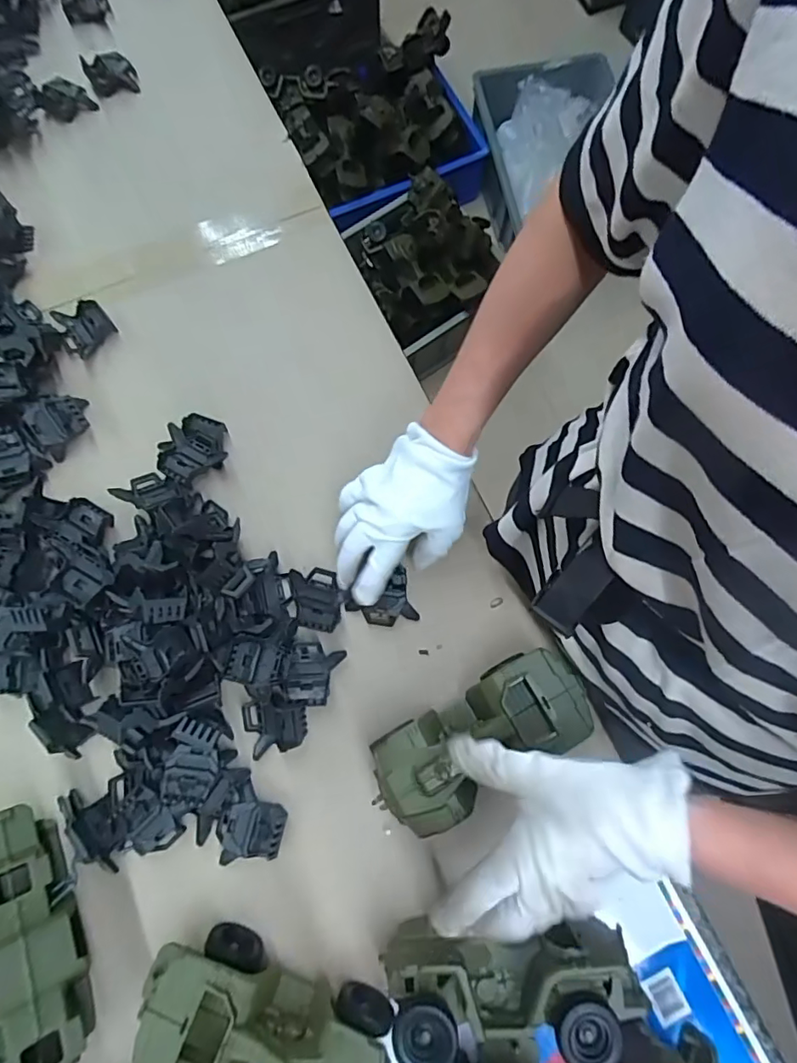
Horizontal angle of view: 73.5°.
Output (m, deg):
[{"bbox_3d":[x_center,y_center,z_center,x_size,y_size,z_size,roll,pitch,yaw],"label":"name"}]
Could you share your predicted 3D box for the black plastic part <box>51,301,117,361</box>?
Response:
[{"bbox_3d":[-0.340,-0.223,0.577,0.051,0.017,0.055,-38,79,-9],"label":"black plastic part"}]

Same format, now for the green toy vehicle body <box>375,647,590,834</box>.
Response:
[{"bbox_3d":[0.066,0.170,0.444,0.177,0.080,0.076,-29,78,-8],"label":"green toy vehicle body"}]

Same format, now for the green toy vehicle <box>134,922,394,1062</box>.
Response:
[{"bbox_3d":[-0.099,0.374,0.399,0.186,0.073,0.081,21,77,4],"label":"green toy vehicle"}]

